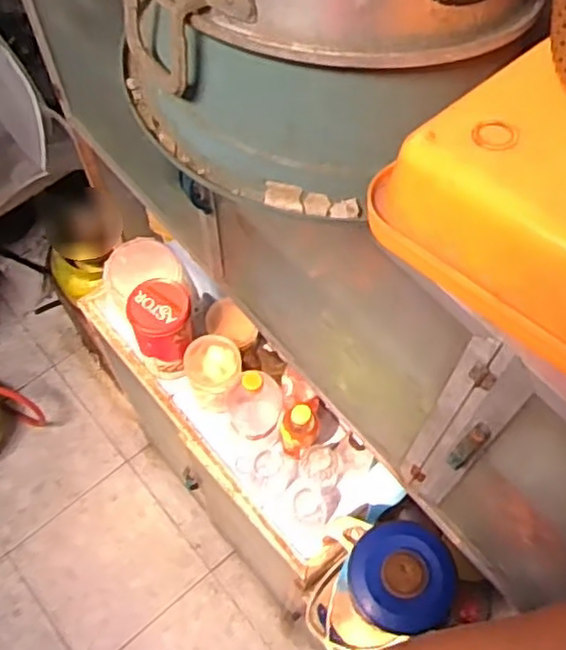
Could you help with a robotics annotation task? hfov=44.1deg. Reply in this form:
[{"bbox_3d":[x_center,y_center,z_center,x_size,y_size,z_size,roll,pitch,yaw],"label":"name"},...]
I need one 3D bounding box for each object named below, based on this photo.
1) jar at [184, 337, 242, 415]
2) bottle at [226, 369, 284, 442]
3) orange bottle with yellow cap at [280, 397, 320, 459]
[{"bbox_3d":[-0.114,0.084,1.166,0.089,0.117,0.093,0,63,0],"label":"jar"},{"bbox_3d":[-0.048,0.126,1.099,0.092,0.180,0.087,0,63,0],"label":"bottle"},{"bbox_3d":[0.027,0.165,1.109,0.064,0.126,0.069,0,63,0],"label":"orange bottle with yellow cap"}]

